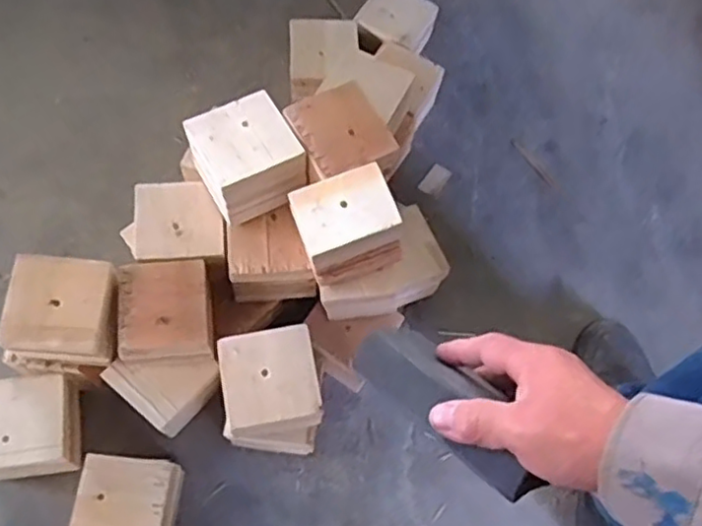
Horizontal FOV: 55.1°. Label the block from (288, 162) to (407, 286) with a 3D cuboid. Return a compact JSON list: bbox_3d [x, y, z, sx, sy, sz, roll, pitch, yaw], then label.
[{"bbox_3d":[-0.004,-0.035,0.656,0.094,0.075,0.081,-16,69,-10],"label":"block"}]

